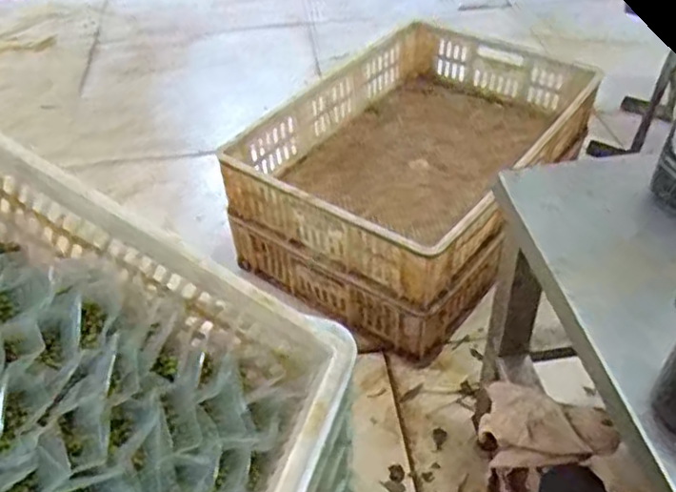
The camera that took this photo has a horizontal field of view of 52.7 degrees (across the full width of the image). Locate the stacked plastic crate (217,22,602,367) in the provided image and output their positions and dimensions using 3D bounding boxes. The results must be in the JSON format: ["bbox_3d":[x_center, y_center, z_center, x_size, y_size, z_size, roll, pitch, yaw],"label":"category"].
[{"bbox_3d":[0.148,-0.147,1.248,0.437,0.233,0.639,25,49,26],"label":"stacked plastic crate"}]

